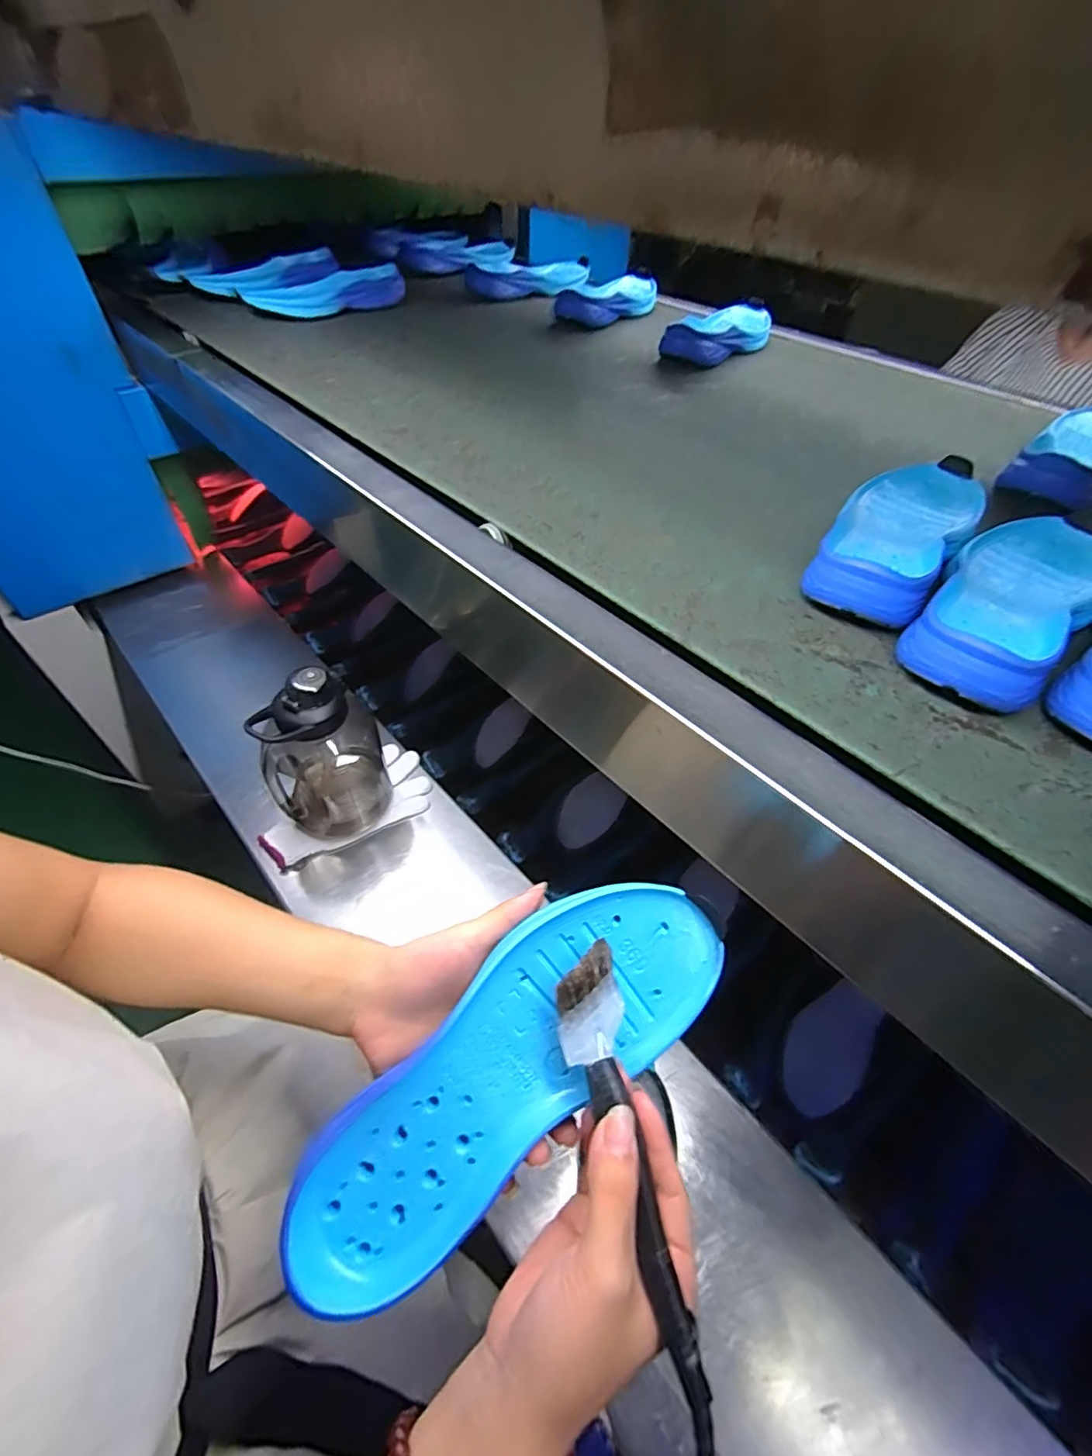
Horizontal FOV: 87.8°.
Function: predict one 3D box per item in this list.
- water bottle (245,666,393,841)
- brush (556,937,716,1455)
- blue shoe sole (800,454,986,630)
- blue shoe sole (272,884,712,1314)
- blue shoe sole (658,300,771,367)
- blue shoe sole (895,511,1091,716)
[{"bbox_3d":[-0.267,0.022,0.678,0.131,0.214,0.134,-16,51,-17],"label":"water bottle"},{"bbox_3d":[0.038,0.190,0.252,0.032,0.023,0.173,-11,56,-13],"label":"brush"},{"bbox_3d":[0.278,-0.154,0.448,0.088,0.039,0.256,32,54,22],"label":"blue shoe sole"},{"bbox_3d":[-0.016,0.172,0.292,0.240,0.038,0.088,-39,79,-13],"label":"blue shoe sole"},{"bbox_3d":[0.246,-0.543,0.785,0.094,0.042,0.204,30,54,21],"label":"blue shoe sole"},{"bbox_3d":[0.327,-0.092,0.396,0.253,0.038,0.087,-34,59,-28],"label":"blue shoe sole"}]

